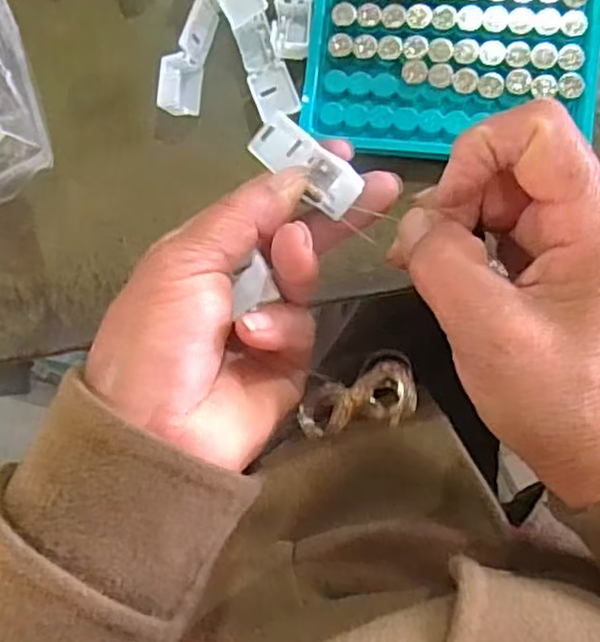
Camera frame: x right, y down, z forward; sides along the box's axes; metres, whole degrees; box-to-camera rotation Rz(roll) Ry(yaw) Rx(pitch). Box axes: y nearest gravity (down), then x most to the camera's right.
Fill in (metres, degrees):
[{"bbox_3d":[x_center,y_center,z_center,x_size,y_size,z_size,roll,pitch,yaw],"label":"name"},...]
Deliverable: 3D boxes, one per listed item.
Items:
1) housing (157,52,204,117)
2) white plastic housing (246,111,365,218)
[{"bbox_3d":[-0.056,-0.112,0.332,0.017,0.015,0.027,4,87,7],"label":"housing"},{"bbox_3d":[0.001,-0.058,0.255,0.019,0.009,0.055,-46,49,5],"label":"white plastic housing"}]

